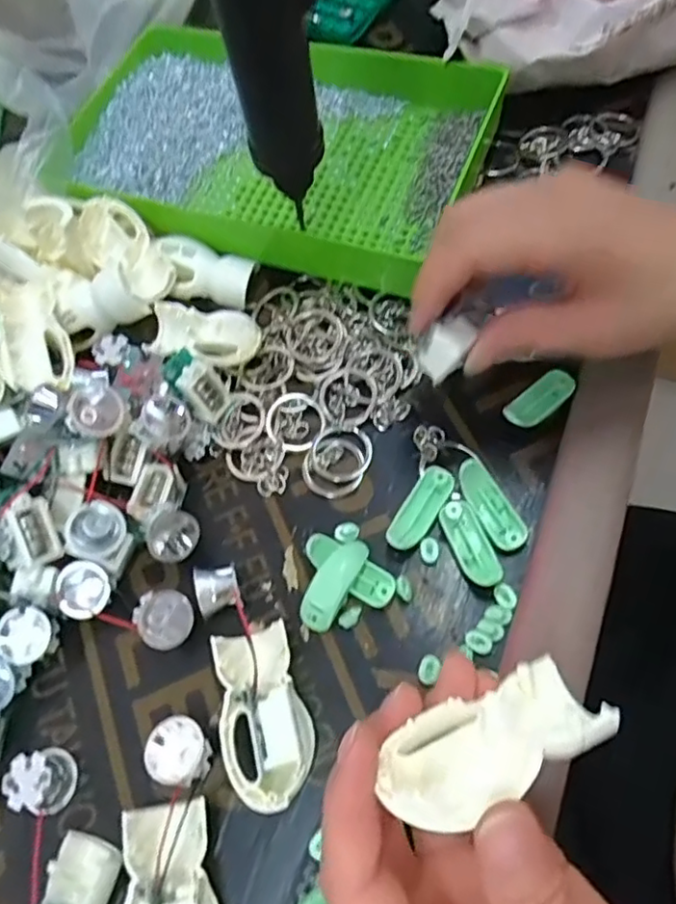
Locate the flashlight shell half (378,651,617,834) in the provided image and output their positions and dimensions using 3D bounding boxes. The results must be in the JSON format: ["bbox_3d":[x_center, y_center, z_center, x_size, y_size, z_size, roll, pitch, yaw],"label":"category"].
[{"bbox_3d":[0.043,0.082,0.177,0.062,0.021,0.027,-22,67,-8],"label":"flashlight shell half"}]

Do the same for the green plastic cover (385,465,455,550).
[{"bbox_3d":[0.037,0.026,0.282,0.015,0.010,0.042,28,71,20],"label":"green plastic cover"}]

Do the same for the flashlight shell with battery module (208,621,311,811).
[{"bbox_3d":[-0.030,0.103,0.248,0.033,0.018,0.066,-14,54,-5],"label":"flashlight shell with battery module"}]

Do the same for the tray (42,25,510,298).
[{"bbox_3d":[-0.047,-0.187,0.364,0.244,0.033,0.155,19,68,16],"label":"tray"}]

